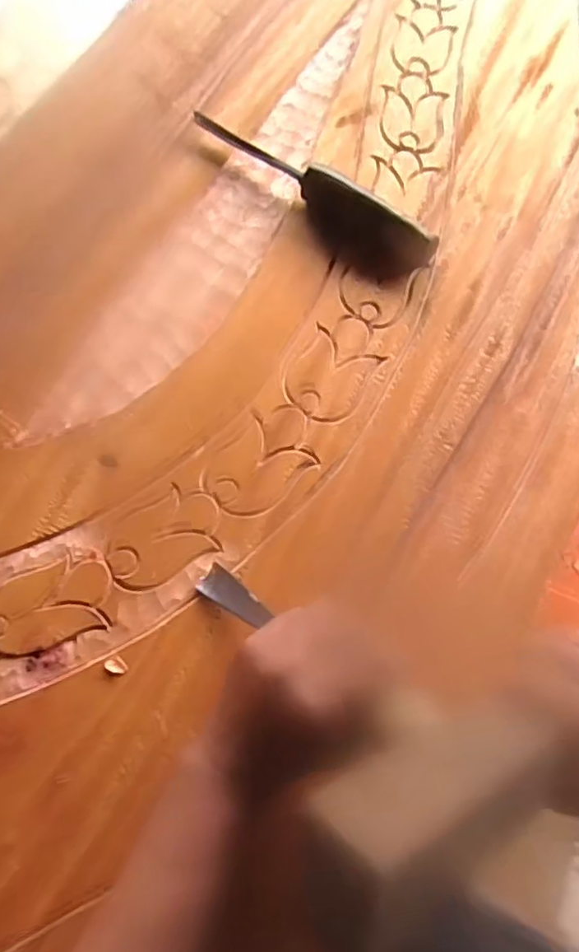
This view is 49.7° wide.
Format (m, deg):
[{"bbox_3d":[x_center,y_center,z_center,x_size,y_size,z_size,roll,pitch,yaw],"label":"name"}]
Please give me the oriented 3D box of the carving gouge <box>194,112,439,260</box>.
[{"bbox_3d":[0.018,-0.250,0.539,0.244,0.035,0.028,35,76,9],"label":"carving gouge"}]

